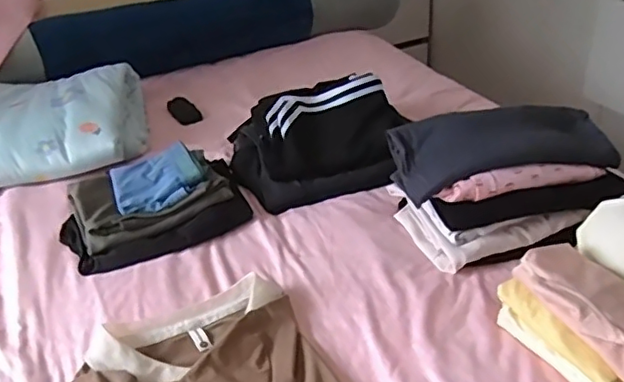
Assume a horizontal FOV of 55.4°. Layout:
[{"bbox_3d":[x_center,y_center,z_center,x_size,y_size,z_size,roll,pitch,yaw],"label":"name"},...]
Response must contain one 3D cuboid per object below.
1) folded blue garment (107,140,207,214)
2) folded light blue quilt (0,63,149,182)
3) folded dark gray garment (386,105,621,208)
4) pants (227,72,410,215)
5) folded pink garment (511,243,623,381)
[{"bbox_3d":[-0.257,-0.022,0.989,0.145,0.032,0.135,-16,36,-17],"label":"folded blue garment"},{"bbox_3d":[-0.619,-0.131,1.205,0.527,0.092,0.342,-11,36,-9],"label":"folded light blue quilt"},{"bbox_3d":[0.282,-0.066,0.887,0.316,0.061,0.138,-13,35,-12],"label":"folded dark gray garment"},{"bbox_3d":[0.011,-0.101,1.077,0.322,0.120,0.251,-7,35,-3],"label":"pants"},{"bbox_3d":[0.342,0.130,0.699,0.108,0.036,0.191,-17,36,-18],"label":"folded pink garment"}]

